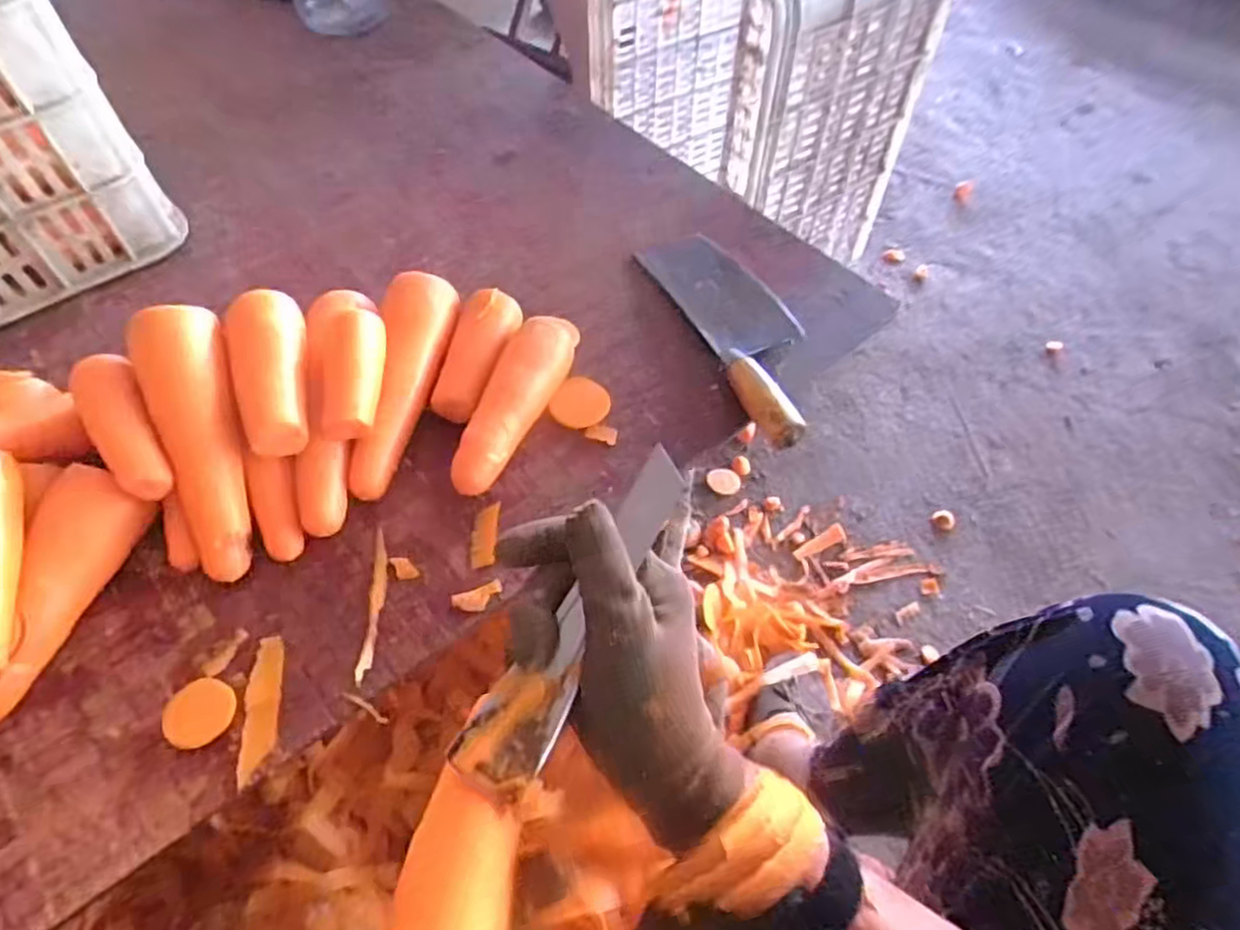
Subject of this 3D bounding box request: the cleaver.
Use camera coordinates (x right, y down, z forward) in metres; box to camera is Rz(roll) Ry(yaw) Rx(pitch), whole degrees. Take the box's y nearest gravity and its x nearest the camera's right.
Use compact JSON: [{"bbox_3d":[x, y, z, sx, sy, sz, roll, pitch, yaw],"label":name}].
[{"bbox_3d":[0.111,-0.128,0.624,0.095,0.028,0.263,-19,58,-14],"label":"cleaver"}]

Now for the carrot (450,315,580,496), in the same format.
[{"bbox_3d":[-0.081,-0.059,0.566,0.046,0.047,0.189,22,58,13],"label":"carrot"}]

